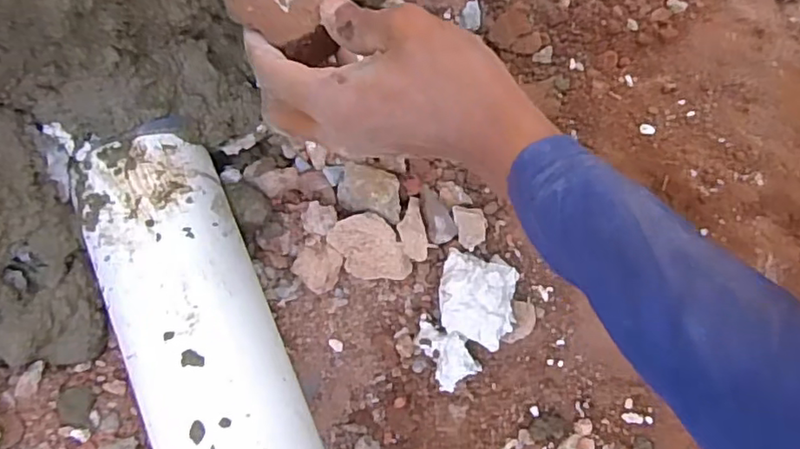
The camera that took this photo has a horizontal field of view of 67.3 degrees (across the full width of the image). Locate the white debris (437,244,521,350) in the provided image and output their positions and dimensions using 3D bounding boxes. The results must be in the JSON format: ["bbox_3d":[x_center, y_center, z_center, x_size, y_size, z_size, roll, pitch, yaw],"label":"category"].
[{"bbox_3d":[0.054,0.051,0.418,0.056,0.023,0.054,20,74,5],"label":"white debris"}]

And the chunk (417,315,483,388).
[{"bbox_3d":[0.031,0.088,0.429,0.030,0.018,0.053,-30,76,-9],"label":"chunk"}]

